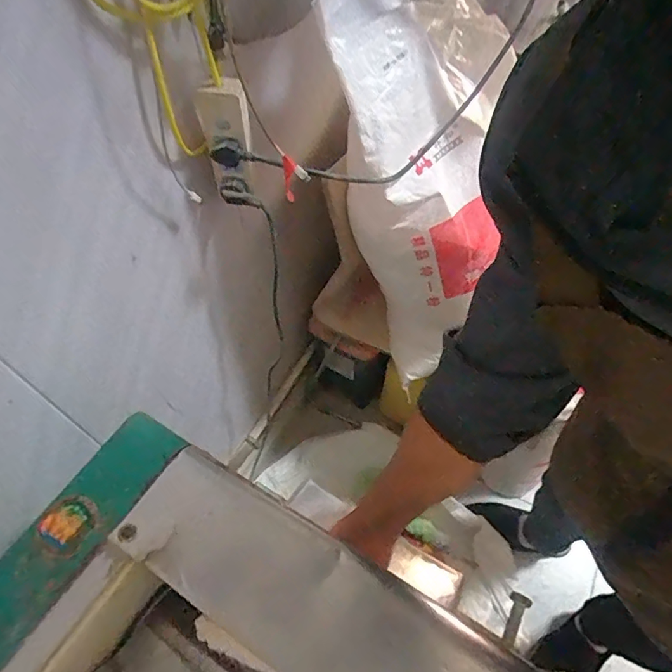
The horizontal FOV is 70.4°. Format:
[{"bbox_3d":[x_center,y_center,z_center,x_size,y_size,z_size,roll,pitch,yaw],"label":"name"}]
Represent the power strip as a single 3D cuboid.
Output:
[{"bbox_3d":[-0.138,-0.256,0.621,0.062,0.144,0.027,0,56,2],"label":"power strip"}]

